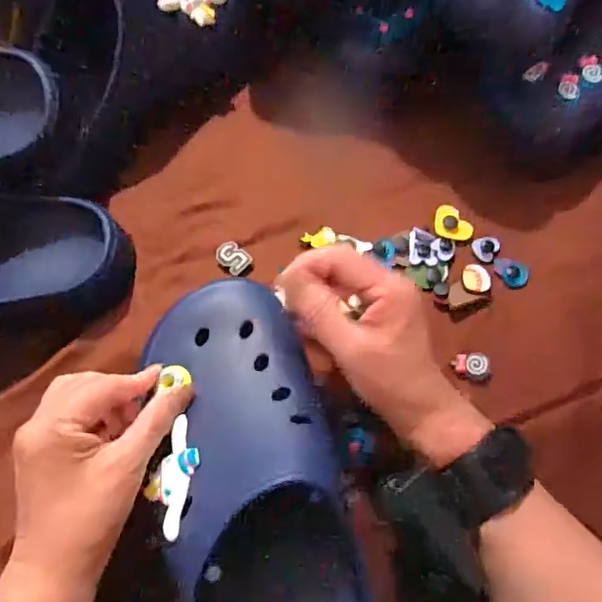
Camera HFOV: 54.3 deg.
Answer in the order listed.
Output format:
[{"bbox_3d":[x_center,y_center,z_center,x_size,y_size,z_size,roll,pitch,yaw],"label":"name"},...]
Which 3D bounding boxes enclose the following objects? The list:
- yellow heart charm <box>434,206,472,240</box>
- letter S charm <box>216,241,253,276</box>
[{"bbox_3d":[0.115,-0.059,0.454,0.024,0.006,0.033,-32,69,-10],"label":"yellow heart charm"},{"bbox_3d":[-0.051,-0.034,0.447,0.020,0.005,0.026,-41,71,-13],"label":"letter S charm"}]

